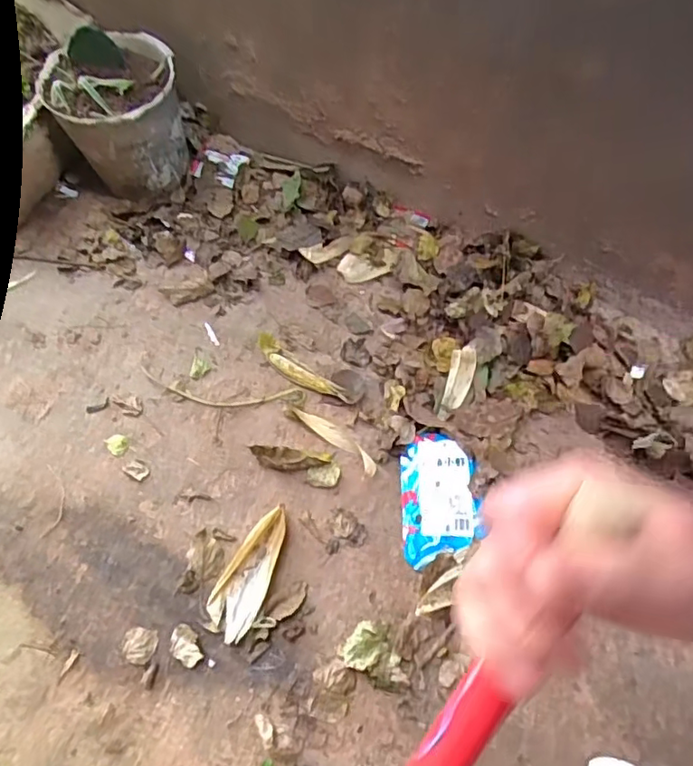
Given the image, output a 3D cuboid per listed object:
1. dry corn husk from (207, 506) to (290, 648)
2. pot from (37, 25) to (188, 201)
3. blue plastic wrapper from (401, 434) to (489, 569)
[{"bbox_3d":[-0.141,0.290,0.902,0.079,0.025,0.195,28,64,10],"label":"dry corn husk"},{"bbox_3d":[-0.458,-0.552,1.209,0.242,0.238,0.242,2,63,-3],"label":"pot"},{"bbox_3d":[0.150,0.184,0.946,0.119,0.025,0.205,2,63,-3],"label":"blue plastic wrapper"}]

